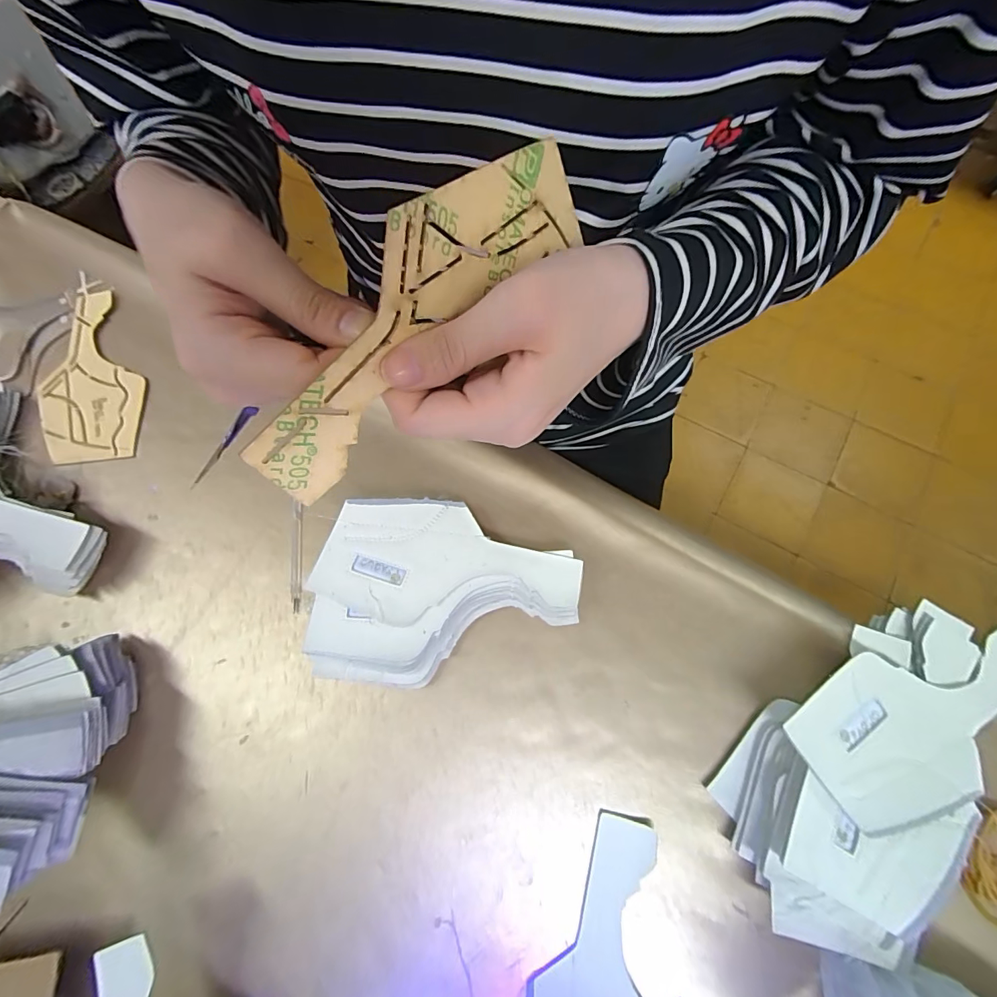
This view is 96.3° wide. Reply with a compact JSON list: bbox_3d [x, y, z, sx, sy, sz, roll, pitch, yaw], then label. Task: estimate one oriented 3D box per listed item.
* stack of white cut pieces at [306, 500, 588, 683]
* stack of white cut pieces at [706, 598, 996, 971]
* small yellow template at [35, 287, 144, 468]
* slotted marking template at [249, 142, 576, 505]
[{"bbox_3d":[-0.034,0.059,0.296,0.167,0.028,0.115,0,72,2],"label":"stack of white cut pieces"},{"bbox_3d":[0.214,0.142,0.254,0.096,0.036,0.202,41,78,14],"label":"stack of white cut pieces"},{"bbox_3d":[-0.344,-0.107,0.378,0.083,0.004,0.167,-11,72,-1],"label":"small yellow template"},{"bbox_3d":[-0.028,-0.072,0.162,0.004,0.055,0.163,35,75,32],"label":"slotted marking template"}]

